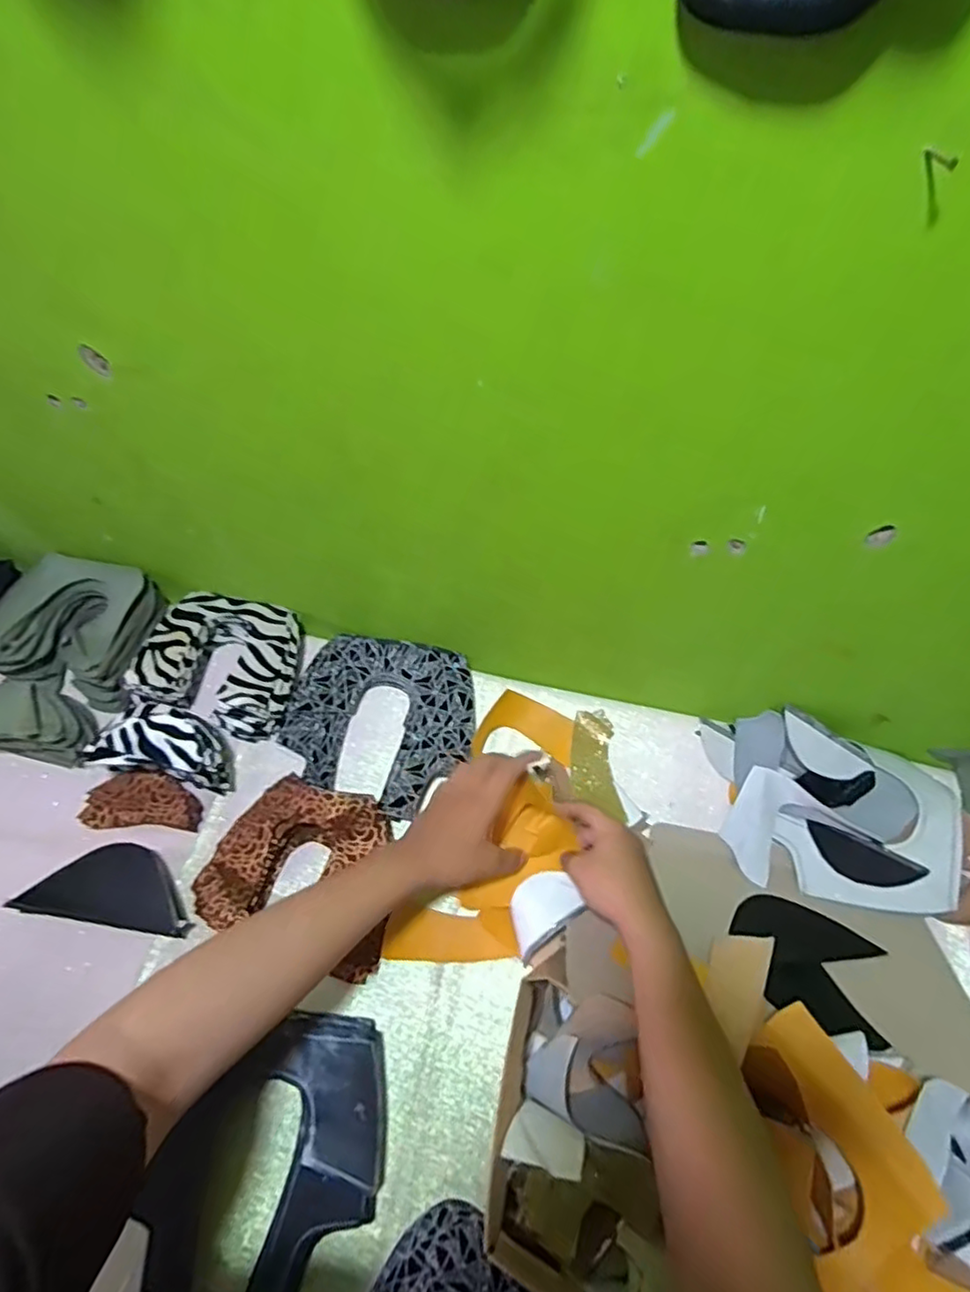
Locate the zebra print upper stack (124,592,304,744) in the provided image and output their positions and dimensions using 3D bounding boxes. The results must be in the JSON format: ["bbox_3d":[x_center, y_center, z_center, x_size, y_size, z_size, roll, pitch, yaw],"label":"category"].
[{"bbox_3d":[-0.277,0.016,0.679,0.167,0.048,0.139,17,61,8],"label":"zebra print upper stack"}]

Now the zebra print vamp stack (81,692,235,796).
[{"bbox_3d":[-0.311,0.096,0.619,0.131,0.070,0.069,9,60,3],"label":"zebra print vamp stack"}]

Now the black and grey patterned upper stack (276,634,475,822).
[{"bbox_3d":[-0.109,0.079,0.656,0.188,0.032,0.176,10,60,4],"label":"black and grey patterned upper stack"}]

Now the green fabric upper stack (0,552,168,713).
[{"bbox_3d":[-0.437,-0.018,0.694,0.161,0.076,0.139,13,60,5],"label":"green fabric upper stack"}]

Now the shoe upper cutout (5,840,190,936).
[{"bbox_3d":[-0.332,0.216,0.573,0.156,0.022,0.069,8,60,2],"label":"shoe upper cutout"}]

